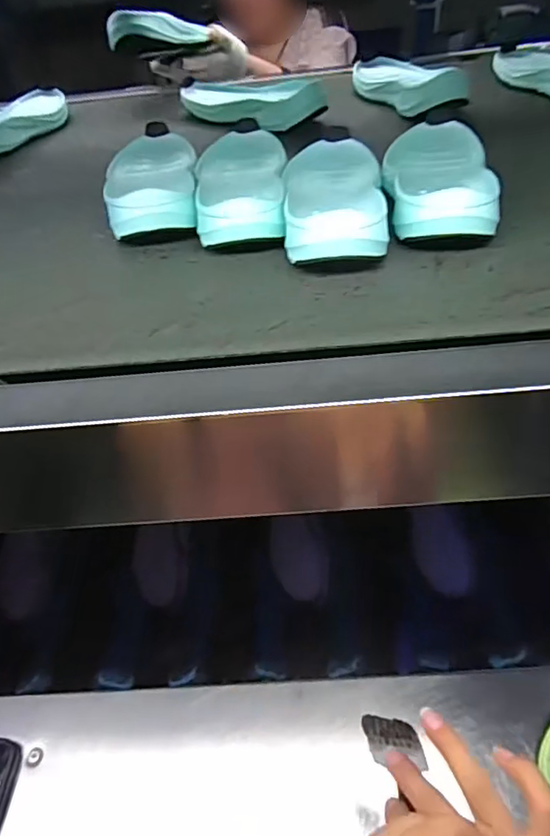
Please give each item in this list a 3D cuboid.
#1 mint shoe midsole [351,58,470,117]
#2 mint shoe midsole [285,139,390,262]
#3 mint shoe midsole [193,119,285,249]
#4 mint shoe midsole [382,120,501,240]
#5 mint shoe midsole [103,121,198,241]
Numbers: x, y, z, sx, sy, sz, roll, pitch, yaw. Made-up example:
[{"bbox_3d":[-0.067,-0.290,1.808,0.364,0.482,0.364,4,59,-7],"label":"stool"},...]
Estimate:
[{"bbox_3d":[0.162,-0.437,0.698,0.082,0.043,0.224,-12,44,-2],"label":"mint shoe midsole"},{"bbox_3d":[0.046,-0.191,0.458,0.091,0.041,0.211,-4,44,6],"label":"mint shoe midsole"},{"bbox_3d":[-0.033,-0.226,0.506,0.080,0.037,0.218,-5,44,5],"label":"mint shoe midsole"},{"bbox_3d":[0.142,-0.214,0.467,0.088,0.044,0.222,3,45,13],"label":"mint shoe midsole"},{"bbox_3d":[-0.116,-0.233,0.516,0.080,0.047,0.237,-13,44,-3],"label":"mint shoe midsole"}]

